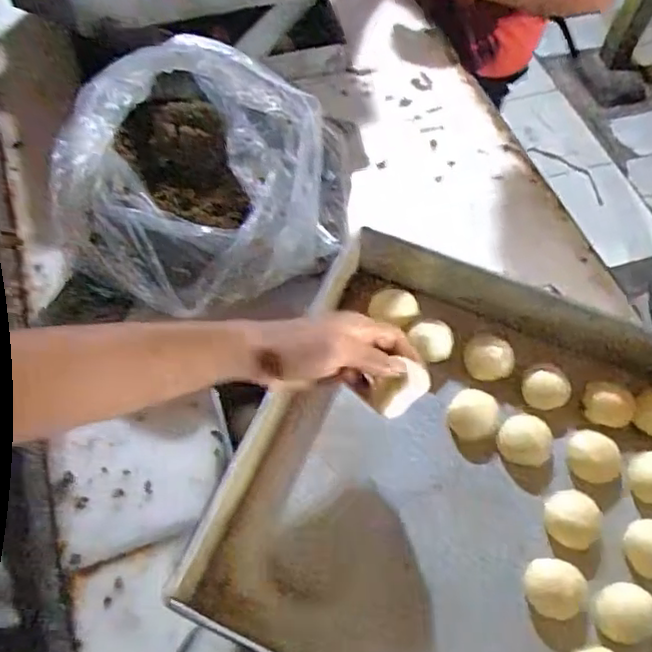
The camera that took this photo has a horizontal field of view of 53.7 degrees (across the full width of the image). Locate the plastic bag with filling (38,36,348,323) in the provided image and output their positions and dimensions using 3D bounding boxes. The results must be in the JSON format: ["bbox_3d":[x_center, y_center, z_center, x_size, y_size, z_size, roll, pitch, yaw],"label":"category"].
[{"bbox_3d":[-0.144,-0.181,0.738,0.332,0.180,0.261,-15,60,-11],"label":"plastic bag with filling"}]

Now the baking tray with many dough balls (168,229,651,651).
[{"bbox_3d":[0.148,0.154,0.594,0.443,0.082,0.413,22,60,11],"label":"baking tray with many dough balls"}]

